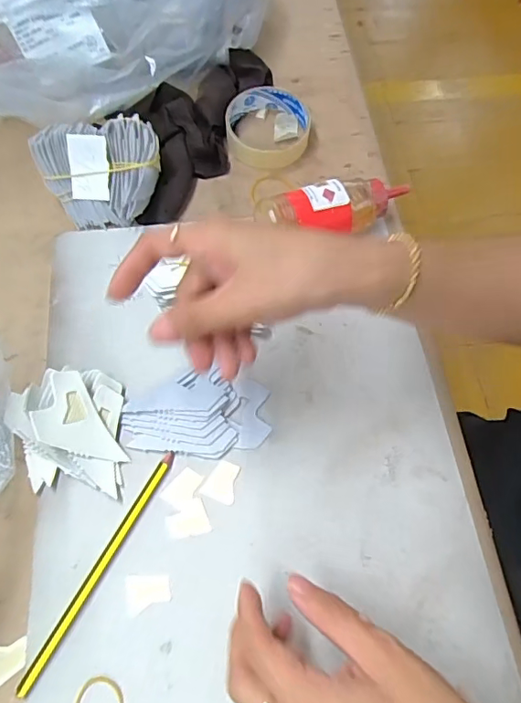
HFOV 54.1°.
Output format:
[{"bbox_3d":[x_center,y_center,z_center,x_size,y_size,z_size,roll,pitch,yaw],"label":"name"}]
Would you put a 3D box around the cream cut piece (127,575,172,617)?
[{"bbox_3d":[-0.073,0.157,0.333,0.028,0.004,0.023,-7,64,-5],"label":"cream cut piece"}]

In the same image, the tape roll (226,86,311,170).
[{"bbox_3d":[0.008,-0.223,0.508,0.081,0.032,0.076,1,64,-2],"label":"tape roll"}]

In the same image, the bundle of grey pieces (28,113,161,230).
[{"bbox_3d":[-0.140,-0.158,0.451,0.105,0.037,0.091,-11,108,1],"label":"bundle of grey pieces"}]

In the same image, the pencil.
[{"bbox_3d":[-0.105,0.140,0.340,0.011,0.005,0.163,27,66,11],"label":"pencil"}]

